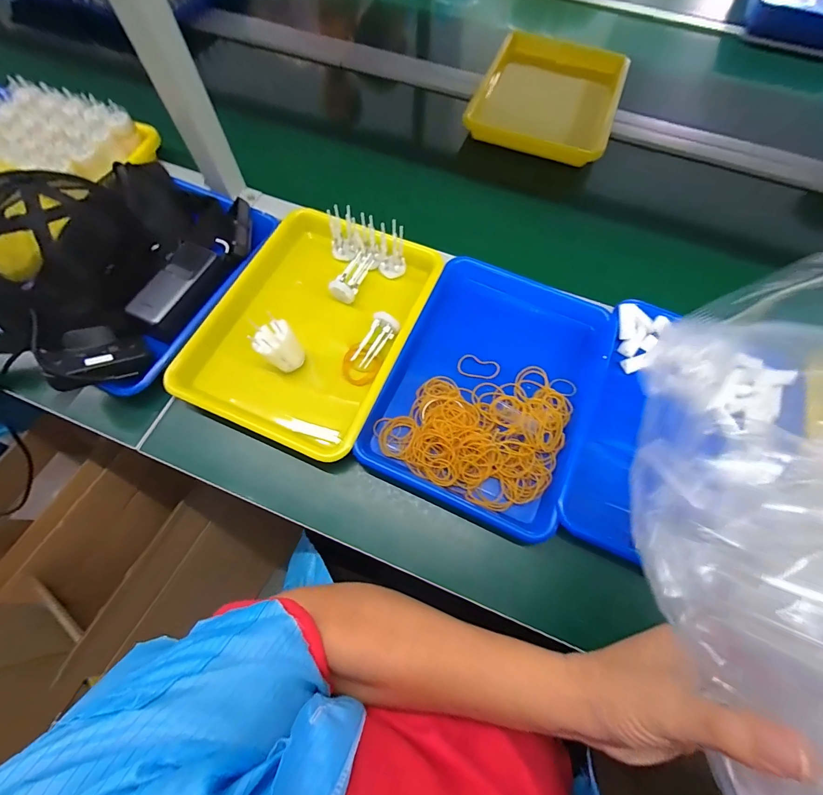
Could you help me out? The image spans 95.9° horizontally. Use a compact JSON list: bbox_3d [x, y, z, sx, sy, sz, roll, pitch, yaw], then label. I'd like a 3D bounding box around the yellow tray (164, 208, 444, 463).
[{"bbox_3d":[-0.132,-0.101,0.504,0.255,0.045,0.328,21,68,8],"label":"yellow tray"}]

